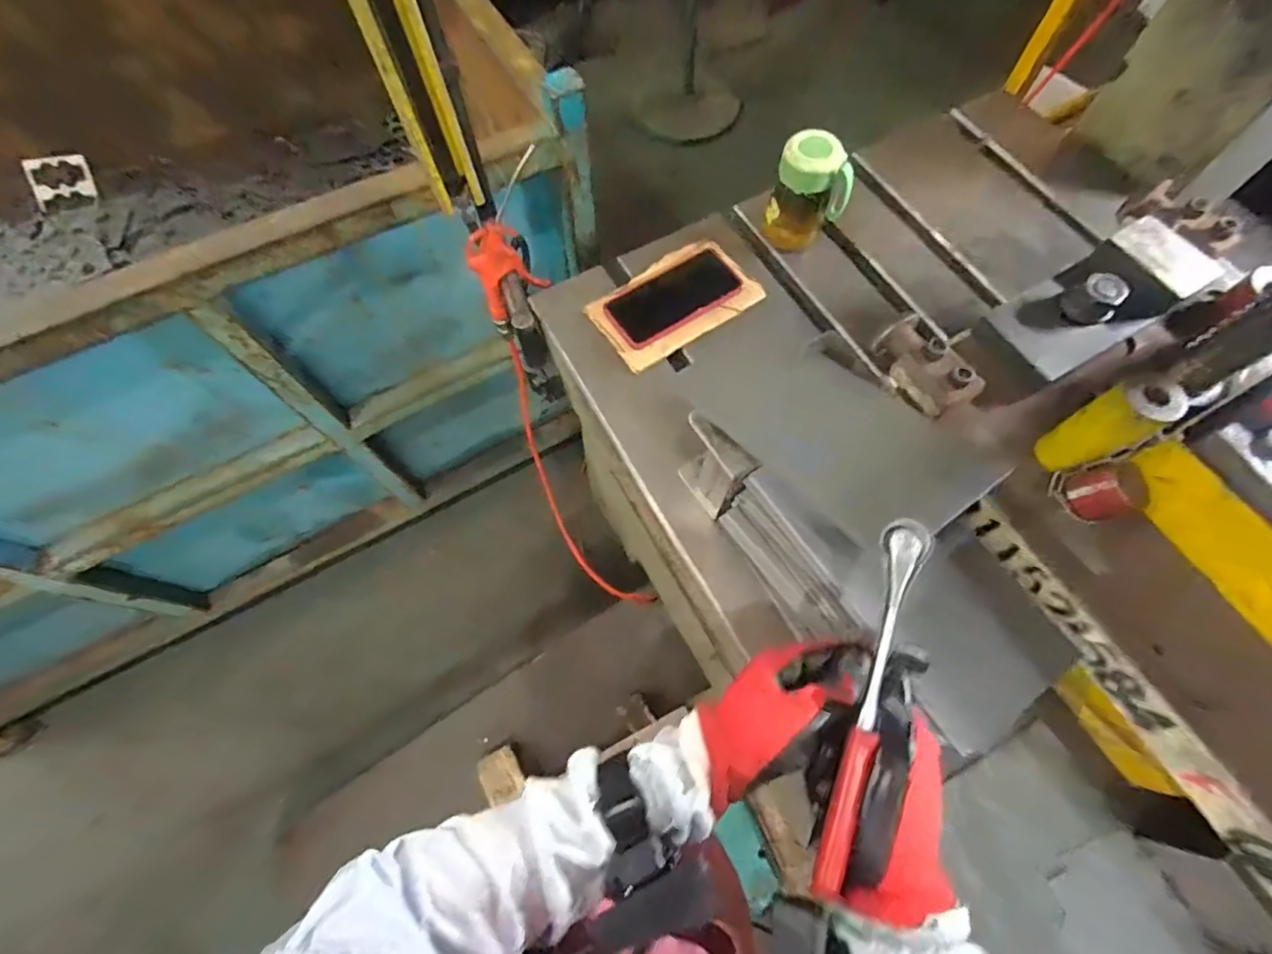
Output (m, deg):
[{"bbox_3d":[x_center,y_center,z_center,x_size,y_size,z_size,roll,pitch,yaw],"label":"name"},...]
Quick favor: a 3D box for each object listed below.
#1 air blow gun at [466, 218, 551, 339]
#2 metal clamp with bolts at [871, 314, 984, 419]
[{"bbox_3d":[-0.164,-0.261,0.719,0.030,0.157,0.087,42,73,16],"label":"air blow gun"},{"bbox_3d":[0.246,-0.097,0.472,0.041,0.051,0.091,-27,70,-11],"label":"metal clamp with bolts"}]

